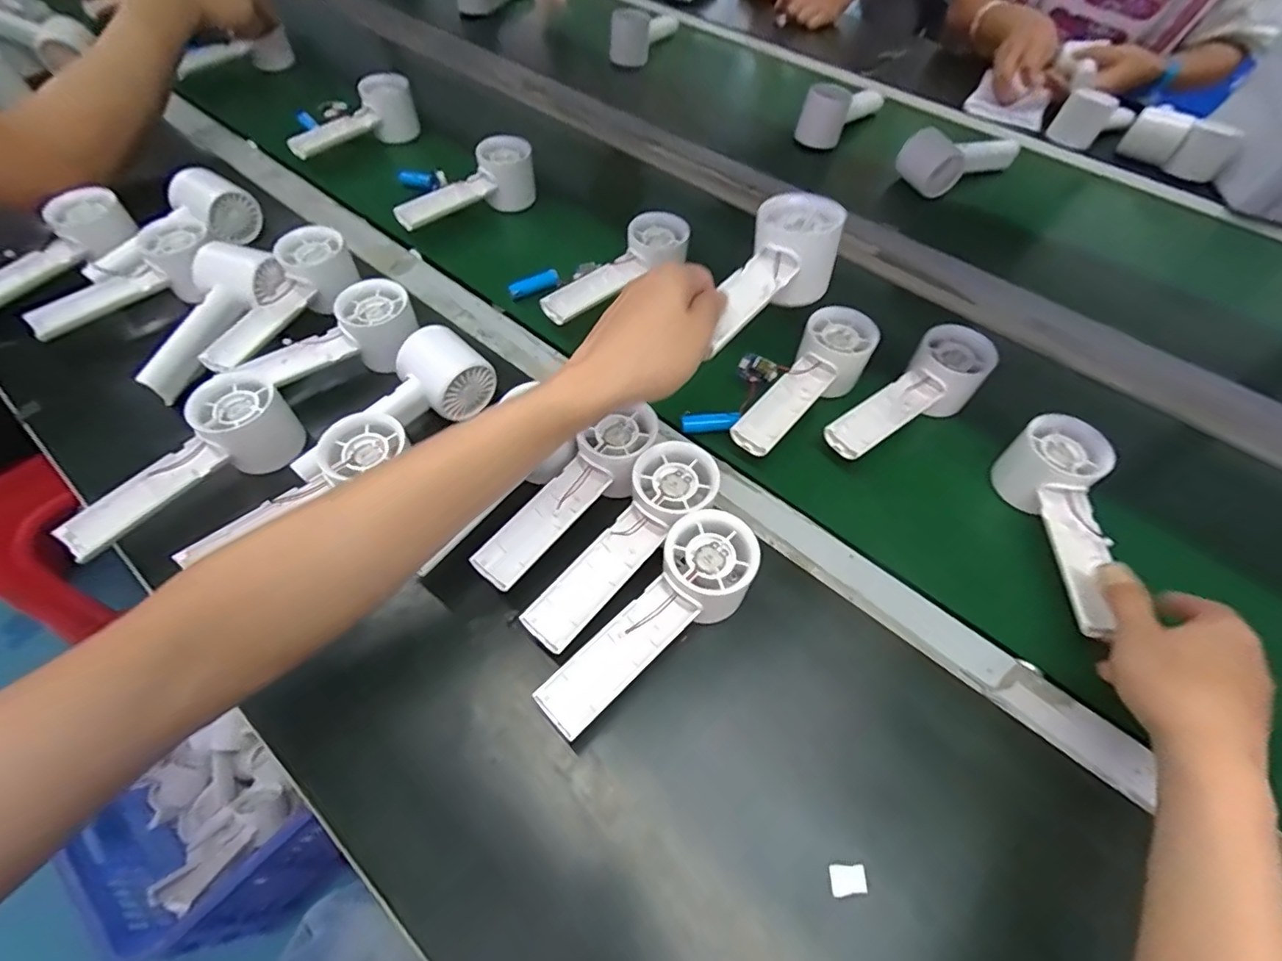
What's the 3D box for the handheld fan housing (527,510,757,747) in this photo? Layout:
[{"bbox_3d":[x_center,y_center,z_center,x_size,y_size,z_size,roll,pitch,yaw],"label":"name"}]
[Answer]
[{"bbox_3d":[0.009,0.088,0.354,0.163,0.050,0.057,-43,66,-12],"label":"handheld fan housing"}]

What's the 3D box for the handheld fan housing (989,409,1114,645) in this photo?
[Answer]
[{"bbox_3d":[0.301,0.026,0.407,0.059,0.045,0.146,7,62,3],"label":"handheld fan housing"}]

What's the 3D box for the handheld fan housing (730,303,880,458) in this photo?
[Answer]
[{"bbox_3d":[0.137,-0.078,0.465,0.054,0.045,0.159,32,61,19],"label":"handheld fan housing"}]

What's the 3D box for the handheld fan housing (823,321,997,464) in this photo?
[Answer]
[{"bbox_3d":[0.218,-0.065,0.459,0.151,0.052,0.054,-34,63,-22],"label":"handheld fan housing"}]

